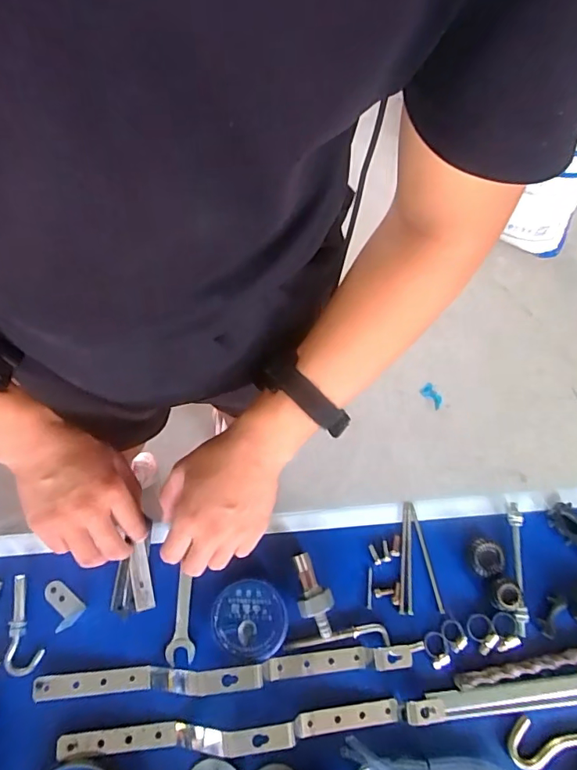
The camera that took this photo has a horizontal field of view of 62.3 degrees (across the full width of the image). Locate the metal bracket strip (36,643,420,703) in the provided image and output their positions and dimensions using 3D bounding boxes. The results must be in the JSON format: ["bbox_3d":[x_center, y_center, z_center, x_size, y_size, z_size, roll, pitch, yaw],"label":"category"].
[{"bbox_3d":[-0.054,0.263,0.434,0.348,0.030,0.022,-3,73,-3],"label":"metal bracket strip"}]

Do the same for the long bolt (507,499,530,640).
[{"bbox_3d":[0.234,0.184,0.484,0.015,0.015,0.125,6,69,0],"label":"long bolt"}]

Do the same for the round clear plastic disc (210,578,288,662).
[{"bbox_3d":[-0.036,0.221,0.453,0.070,0.028,0.066,1,69,-2],"label":"round clear plastic disc"}]

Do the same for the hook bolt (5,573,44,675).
[{"bbox_3d":[-0.257,0.228,0.451,0.034,0.011,0.084,-21,71,-10],"label":"hook bolt"}]

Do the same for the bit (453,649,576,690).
[{"bbox_3d":[0.323,0.254,0.466,0.330,0.009,0.015,-10,70,-6],"label":"bit"}]

